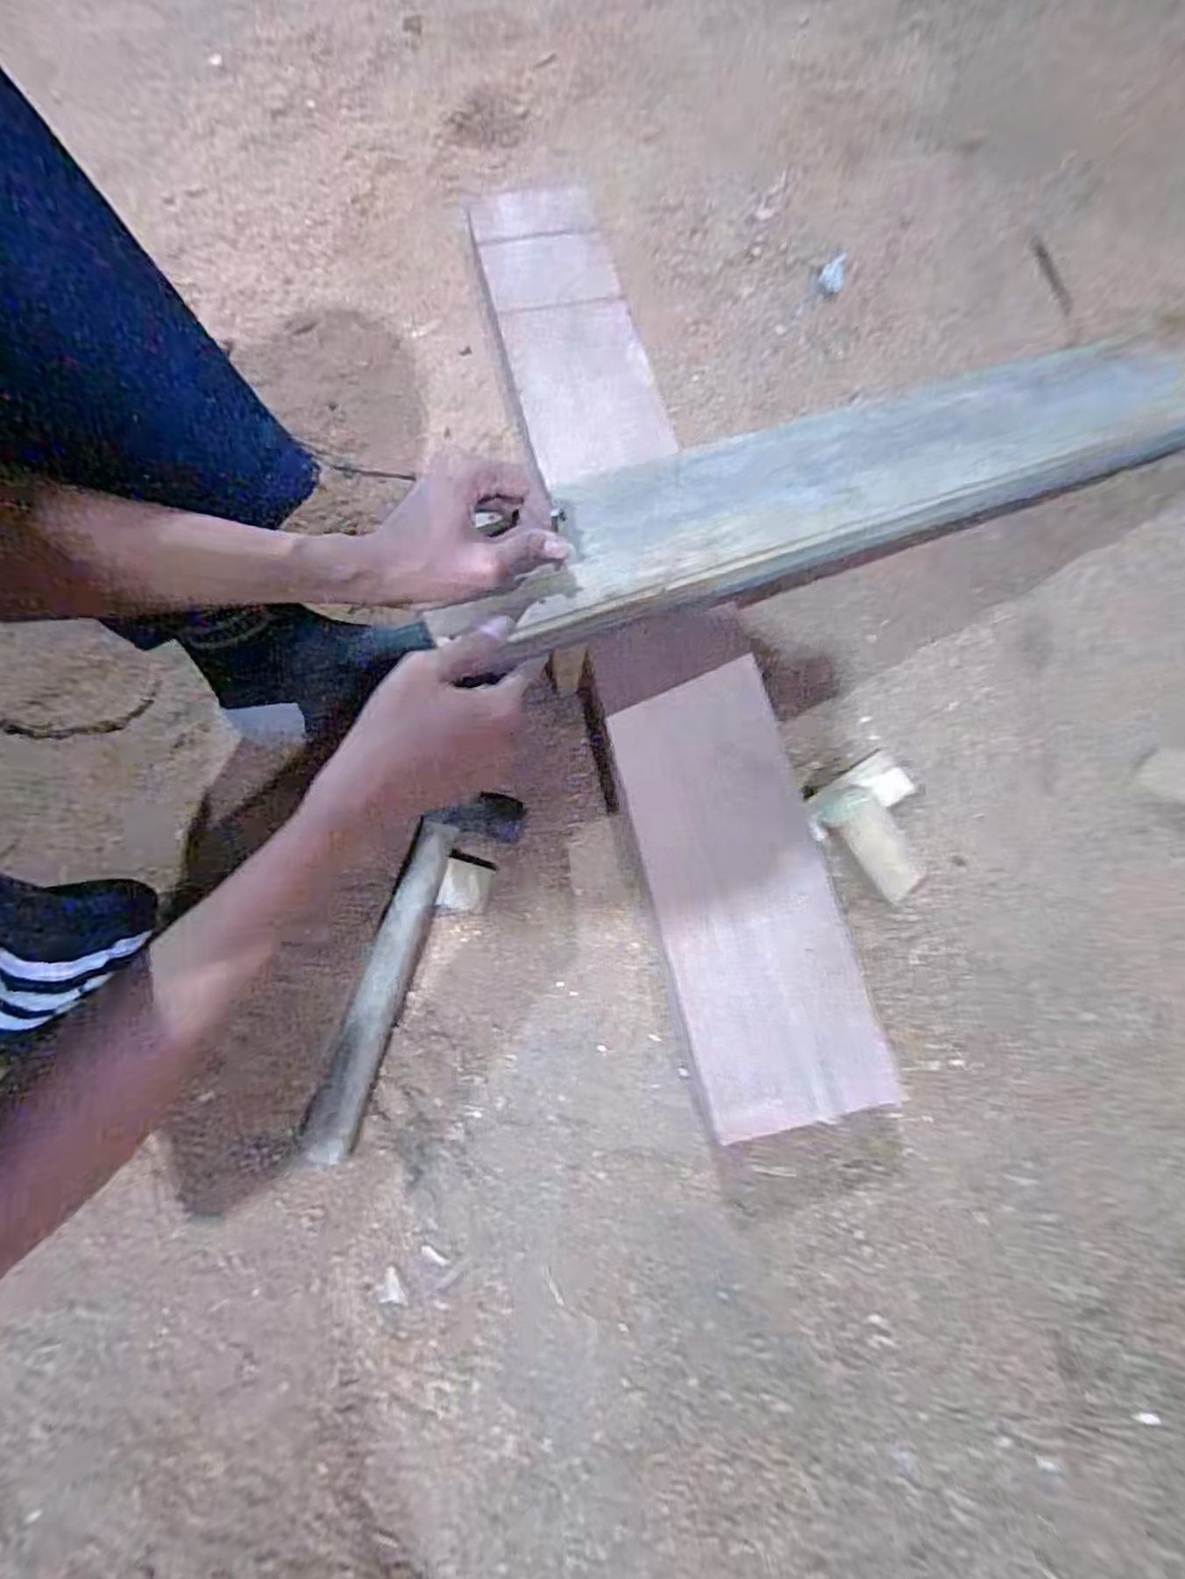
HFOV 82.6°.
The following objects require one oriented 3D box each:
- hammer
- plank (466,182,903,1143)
[{"bbox_3d":[-0.127,0.118,0.469,0.057,0.028,0.261,21,74,8],"label":"hammer"},{"bbox_3d":[0.033,-0.172,0.514,0.119,0.036,0.792,-14,71,-3],"label":"plank"}]

